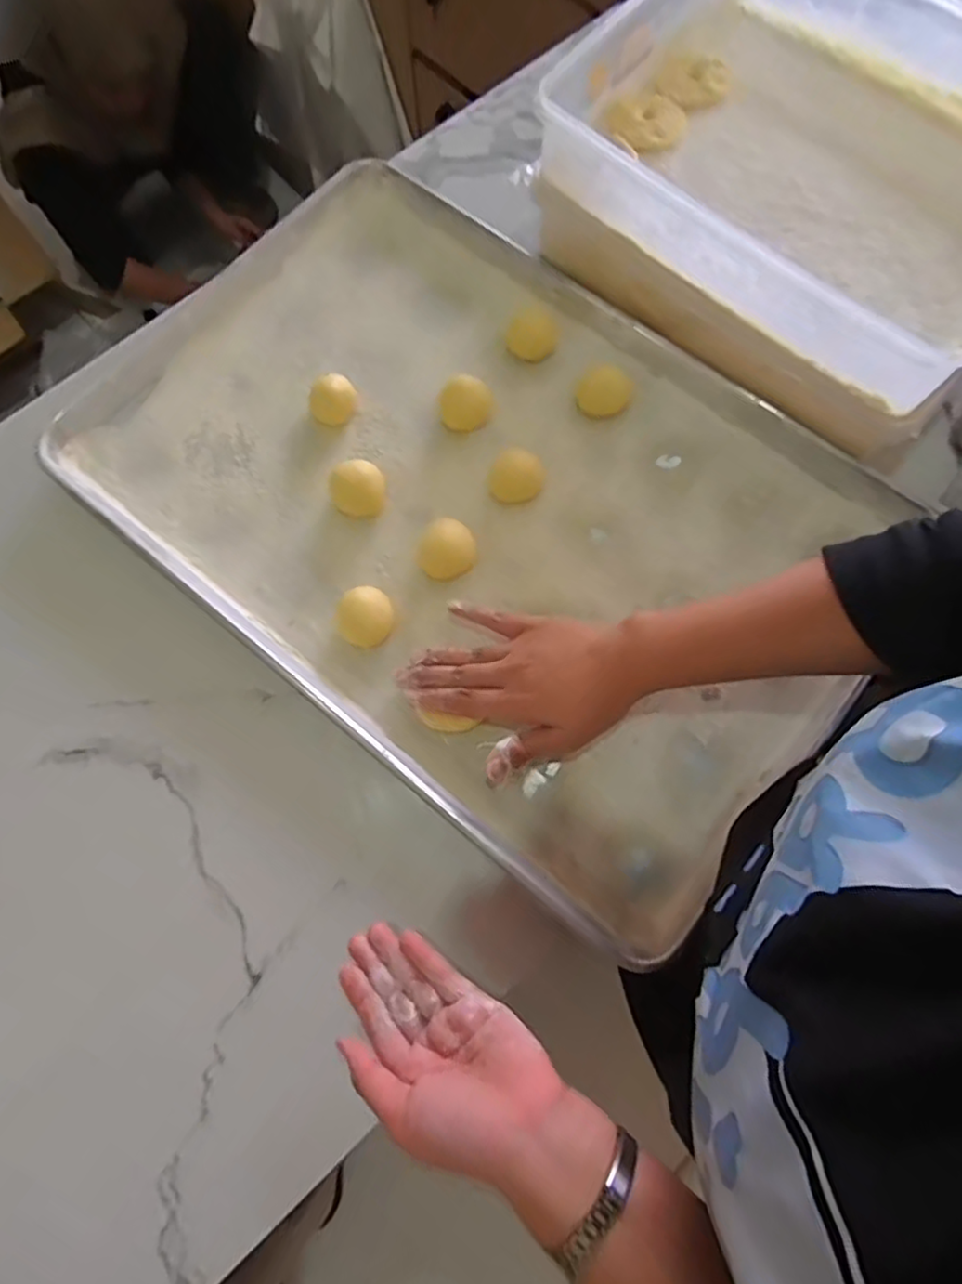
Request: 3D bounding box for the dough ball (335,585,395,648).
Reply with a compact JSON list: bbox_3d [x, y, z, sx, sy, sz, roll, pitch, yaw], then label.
[{"bbox_3d":[-0.085,-0.018,0.484,0.041,0.033,0.039,0,75,0],"label":"dough ball"}]

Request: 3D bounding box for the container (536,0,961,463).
[{"bbox_3d":[0.259,-0.363,0.530,0.368,0.125,0.296,39,78,9],"label":"container"}]

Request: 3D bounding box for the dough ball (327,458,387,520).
[{"bbox_3d":[-0.096,-0.120,0.515,0.042,0.026,0.040,0,75,0],"label":"dough ball"}]

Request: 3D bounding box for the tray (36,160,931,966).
[{"bbox_3d":[0.000,-0.117,0.517,0.599,0.033,0.396,39,78,9],"label":"tray"}]

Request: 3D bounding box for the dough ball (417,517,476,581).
[{"bbox_3d":[-0.027,-0.071,0.505,0.042,0.021,0.041,0,75,0],"label":"dough ball"}]

